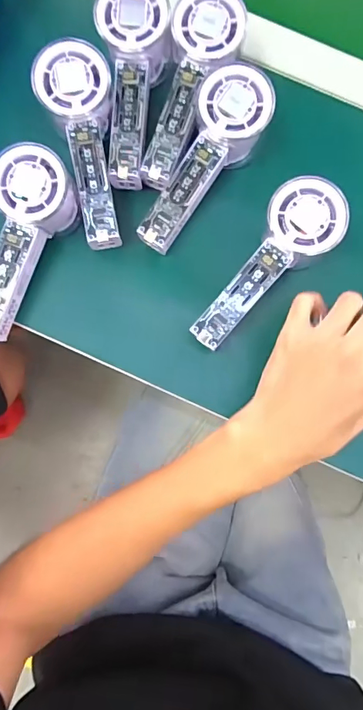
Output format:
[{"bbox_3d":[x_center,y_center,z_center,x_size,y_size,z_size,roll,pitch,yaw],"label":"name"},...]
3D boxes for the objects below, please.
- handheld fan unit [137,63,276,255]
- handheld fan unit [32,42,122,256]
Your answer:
[{"bbox_3d":[0.021,-0.146,0.368,0.054,0.062,0.146,25,83,1],"label":"handheld fan unit"},{"bbox_3d":[-0.075,-0.162,0.362,0.052,0.030,0.150,-10,98,-3],"label":"handheld fan unit"}]

